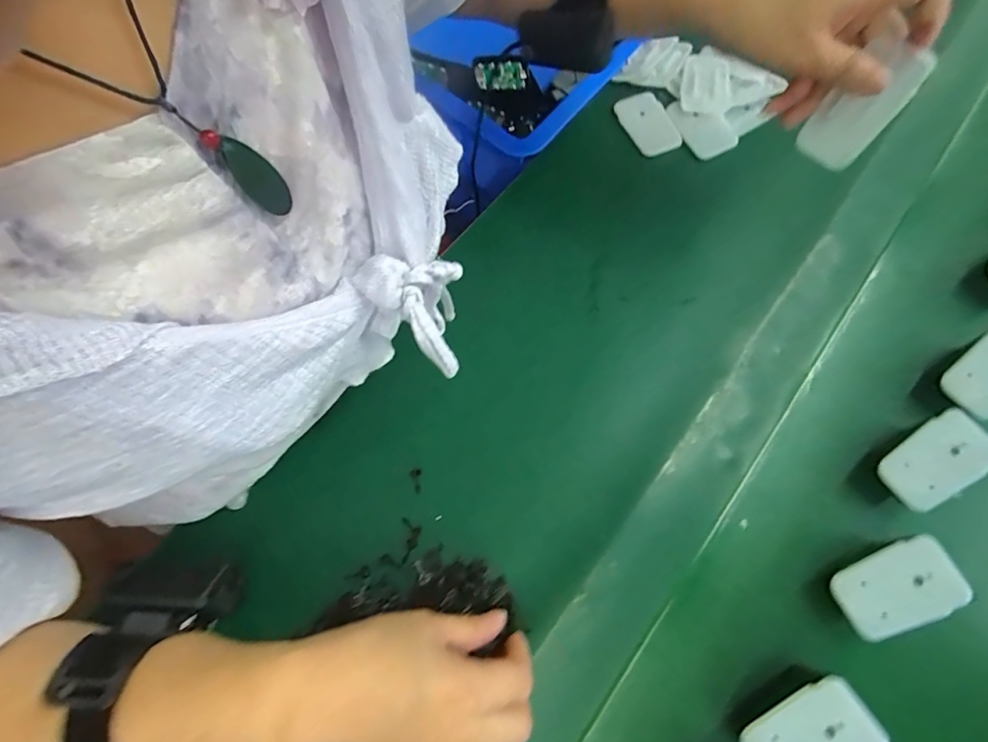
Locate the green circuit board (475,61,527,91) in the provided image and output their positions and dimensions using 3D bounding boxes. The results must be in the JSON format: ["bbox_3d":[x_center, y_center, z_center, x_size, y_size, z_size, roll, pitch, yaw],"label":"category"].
[{"bbox_3d":[0.008,-0.355,0.544,0.060,0.007,0.029,-7,110,-7],"label":"green circuit board"}]

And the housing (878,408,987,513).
[{"bbox_3d":[0.308,0.065,0.313,0.066,0.016,0.049,-44,86,18],"label":"housing"}]

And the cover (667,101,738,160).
[{"bbox_3d":[0.200,-0.235,0.433,0.044,0.005,0.068,-24,77,1],"label":"cover"}]

